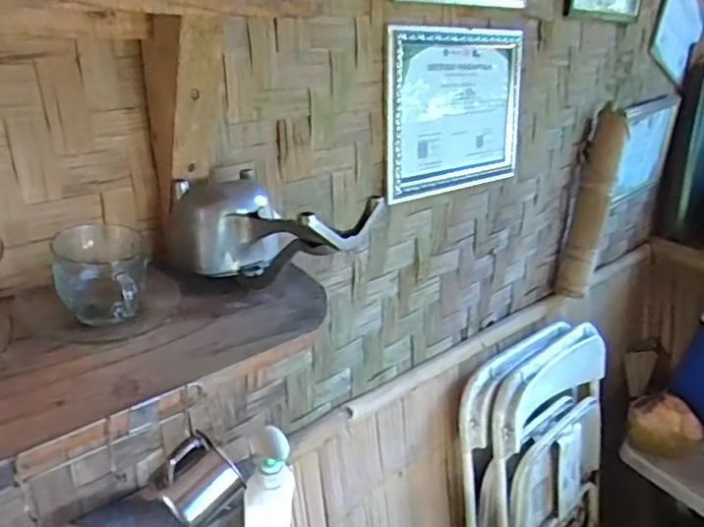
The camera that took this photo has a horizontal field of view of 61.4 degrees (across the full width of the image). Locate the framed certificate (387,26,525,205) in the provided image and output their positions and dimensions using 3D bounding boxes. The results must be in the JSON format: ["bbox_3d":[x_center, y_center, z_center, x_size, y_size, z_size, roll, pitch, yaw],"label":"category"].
[{"bbox_3d":[0.185,-0.252,0.993,0.356,0.261,0.018,-17,24,-40],"label":"framed certificate"}]

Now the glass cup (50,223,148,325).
[{"bbox_3d":[-0.225,0.015,0.536,0.076,0.081,0.074,-6,30,-23],"label":"glass cup"}]

